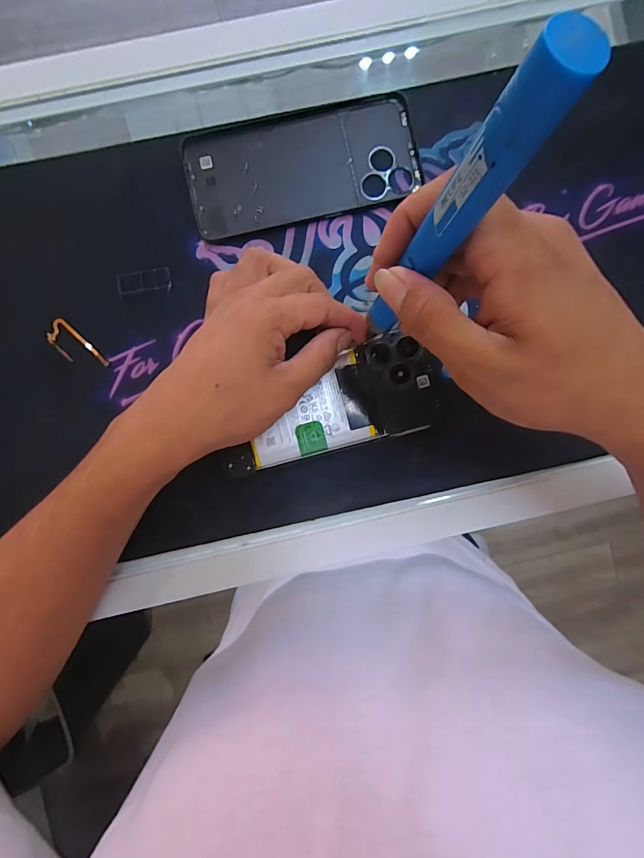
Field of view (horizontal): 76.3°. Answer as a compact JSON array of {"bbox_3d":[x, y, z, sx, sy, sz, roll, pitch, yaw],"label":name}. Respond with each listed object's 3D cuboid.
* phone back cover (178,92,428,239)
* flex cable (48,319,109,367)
[{"bbox_3d":[-0.013,-0.192,0.296,0.165,0.004,0.080,-11,91,-1],"label":"phone back cover"},{"bbox_3d":[-0.177,-0.058,0.294,0.047,0.004,0.019,44,89,-1],"label":"flex cable"}]

